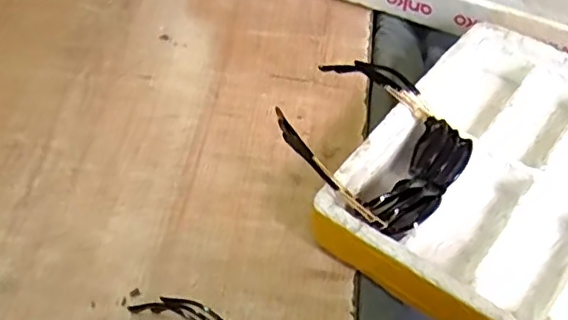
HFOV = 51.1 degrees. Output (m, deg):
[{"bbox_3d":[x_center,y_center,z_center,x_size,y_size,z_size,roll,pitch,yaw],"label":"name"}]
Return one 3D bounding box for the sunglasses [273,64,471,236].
[{"bbox_3d":[0.086,-0.015,0.596,0.172,0.053,0.156,39,61,10],"label":"sunglasses"}]

